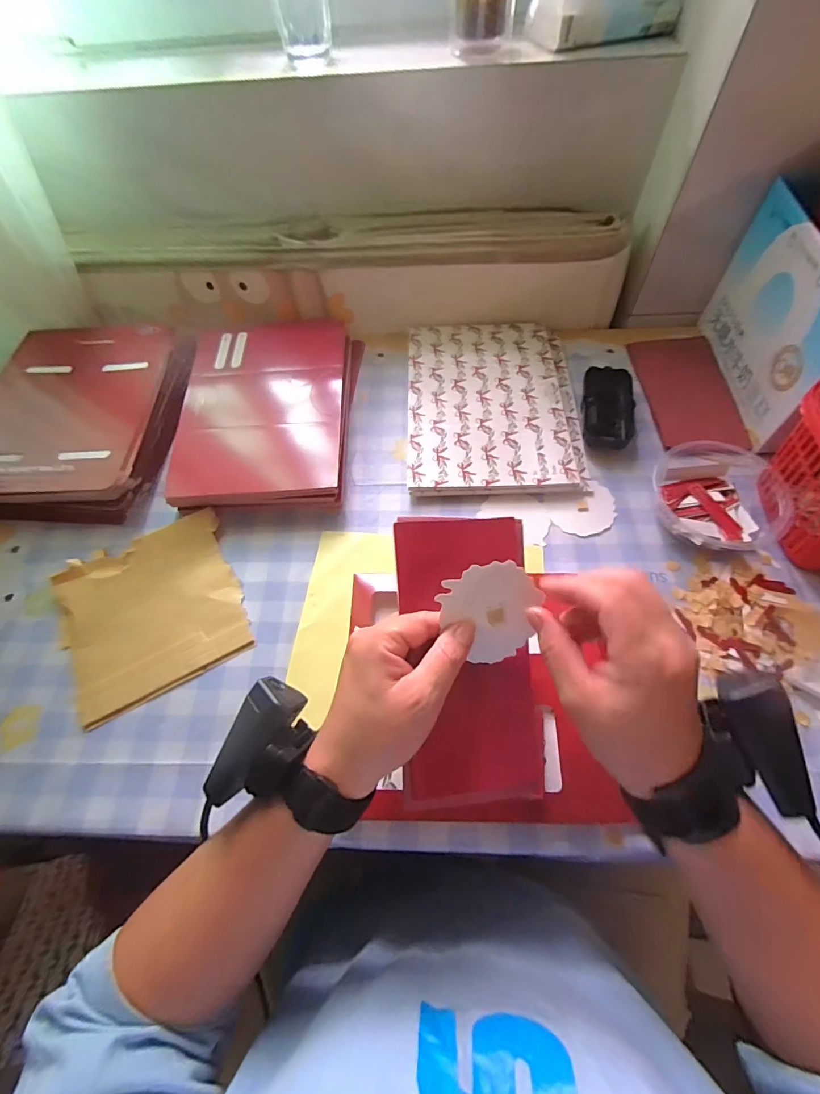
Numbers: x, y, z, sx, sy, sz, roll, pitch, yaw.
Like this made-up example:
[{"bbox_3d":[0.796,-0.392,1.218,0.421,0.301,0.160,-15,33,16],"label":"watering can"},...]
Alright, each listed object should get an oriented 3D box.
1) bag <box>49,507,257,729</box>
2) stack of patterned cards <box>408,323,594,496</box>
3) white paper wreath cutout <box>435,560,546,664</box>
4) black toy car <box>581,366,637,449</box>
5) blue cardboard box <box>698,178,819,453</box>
[{"bbox_3d":[-0.238,0.057,0.407,0.150,0.019,0.155,-25,63,-11],"label":"bag"},{"bbox_3d":[0.095,-0.171,0.514,0.190,0.018,0.264,-1,61,2],"label":"stack of patterned cards"},{"bbox_3d":[0.055,0.040,0.279,0.059,0.068,0.004,-32,20,0],"label":"white paper wreath cutout"},{"bbox_3d":[0.223,-0.158,0.490,0.058,0.022,0.098,10,62,8],"label":"black toy car"},{"bbox_3d":[0.417,-0.227,0.445,0.116,0.157,0.219,3,61,4],"label":"blue cardboard box"}]

